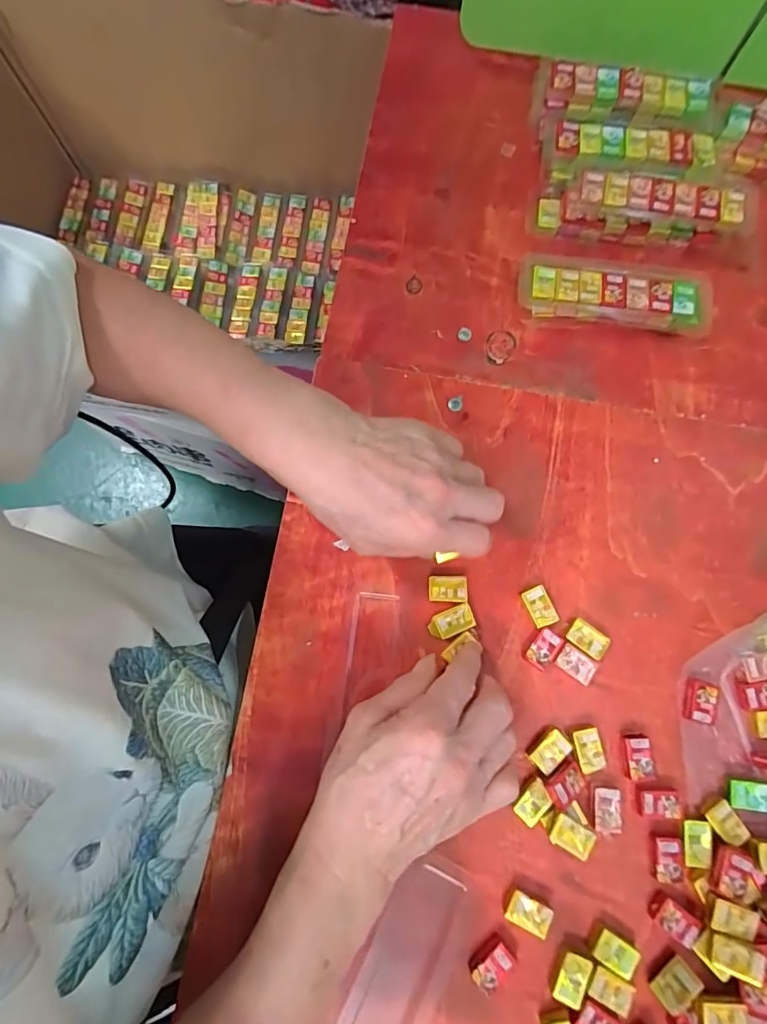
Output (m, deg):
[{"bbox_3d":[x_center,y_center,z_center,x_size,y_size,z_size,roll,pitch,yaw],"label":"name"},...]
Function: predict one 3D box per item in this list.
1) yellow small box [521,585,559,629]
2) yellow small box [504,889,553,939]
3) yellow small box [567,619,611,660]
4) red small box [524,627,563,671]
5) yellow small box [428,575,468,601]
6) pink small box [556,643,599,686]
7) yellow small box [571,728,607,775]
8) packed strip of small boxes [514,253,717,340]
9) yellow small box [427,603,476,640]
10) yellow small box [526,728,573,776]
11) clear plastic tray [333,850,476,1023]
[{"bbox_3d":[0.105,0.064,0.329,0.017,0.007,0.026,-24,79,-4],"label":"yellow small box"},{"bbox_3d":[0.087,0.240,0.292,0.027,0.010,0.016,25,79,5],"label":"yellow small box"},{"bbox_3d":[0.135,0.084,0.325,0.026,0.010,0.017,35,81,7],"label":"yellow small box"},{"bbox_3d":[0.106,0.091,0.324,0.016,0.007,0.026,41,81,8],"label":"red small box"},{"bbox_3d":[0.043,0.052,0.329,0.026,0.007,0.017,-1,78,0],"label":"yellow small box"},{"bbox_3d":[0.128,0.101,0.323,0.027,0.008,0.016,36,81,7],"label":"pink small box"},{"bbox_3d":[0.131,0.152,0.312,0.017,0.007,0.025,-12,78,-2],"label":"yellow small box"},{"bbox_3d":[0.174,-0.161,0.365,0.142,0.027,0.037,9,78,2],"label":"packed strip of small boxes"},{"bbox_3d":[0.045,0.073,0.324,0.030,0.007,0.017,-22,79,-4],"label":"yellow small box"},{"bbox_3d":[0.106,0.152,0.311,0.026,0.007,0.017,-40,81,-7],"label":"yellow small box"},{"bbox_3d":[0.010,0.275,0.284,0.051,0.010,0.137,26,80,6],"label":"clear plastic tray"}]

